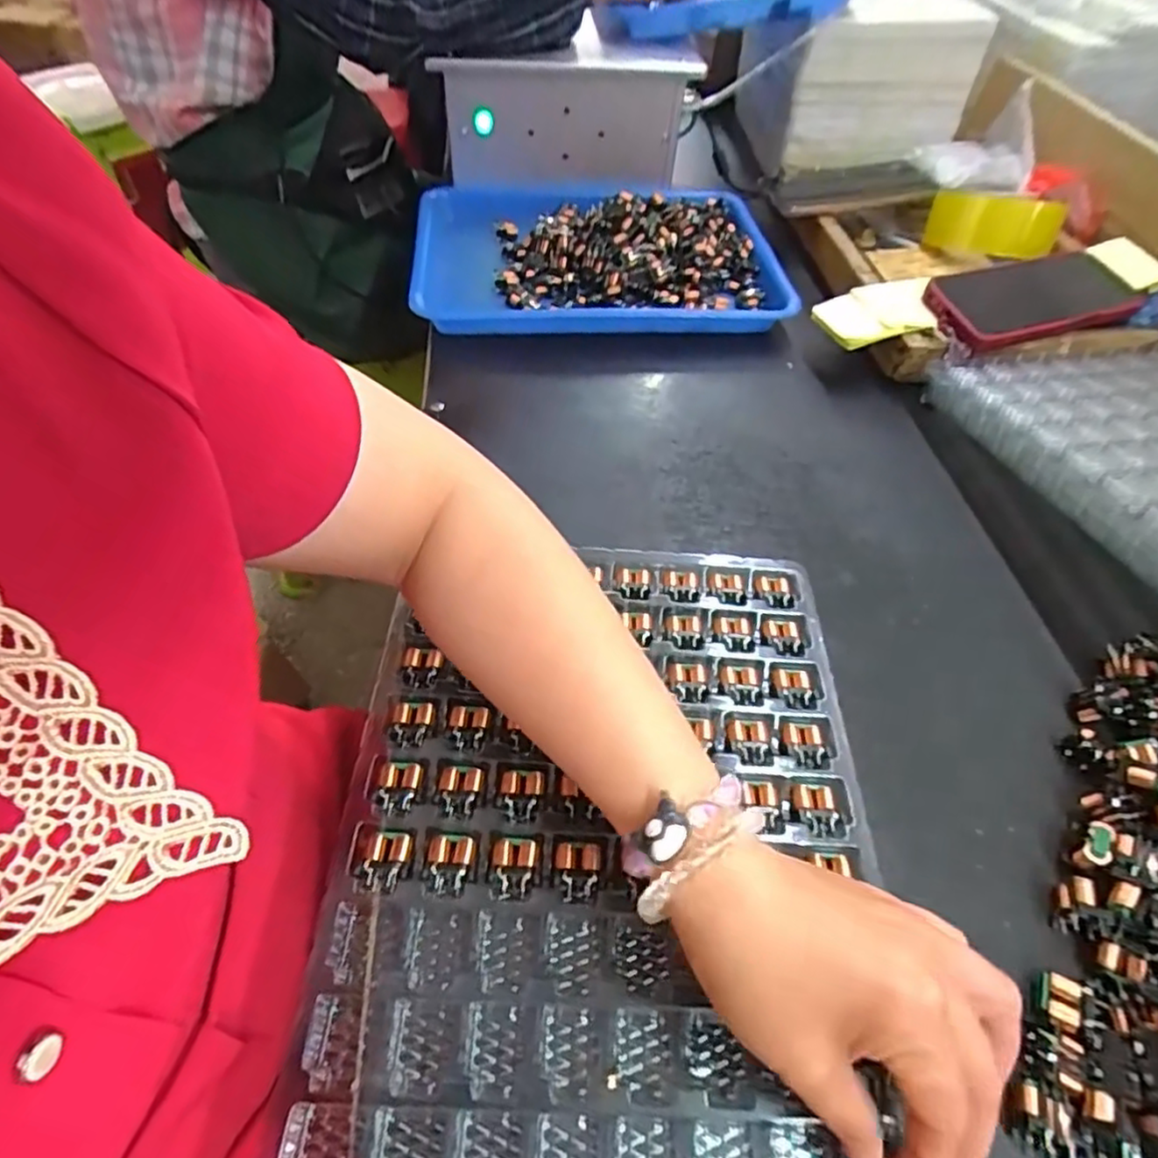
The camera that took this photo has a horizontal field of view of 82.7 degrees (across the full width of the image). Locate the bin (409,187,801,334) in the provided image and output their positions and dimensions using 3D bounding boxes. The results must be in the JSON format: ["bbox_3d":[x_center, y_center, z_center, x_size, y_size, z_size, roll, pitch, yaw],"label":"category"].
[{"bbox_3d":[0.018,-0.311,0.625,0.339,0.049,0.250,0,51,-4],"label":"bin"}]

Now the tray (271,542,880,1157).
[{"bbox_3d":[0.014,0.121,0.296,0.231,0.019,0.334,3,51,-1],"label":"tray"}]

